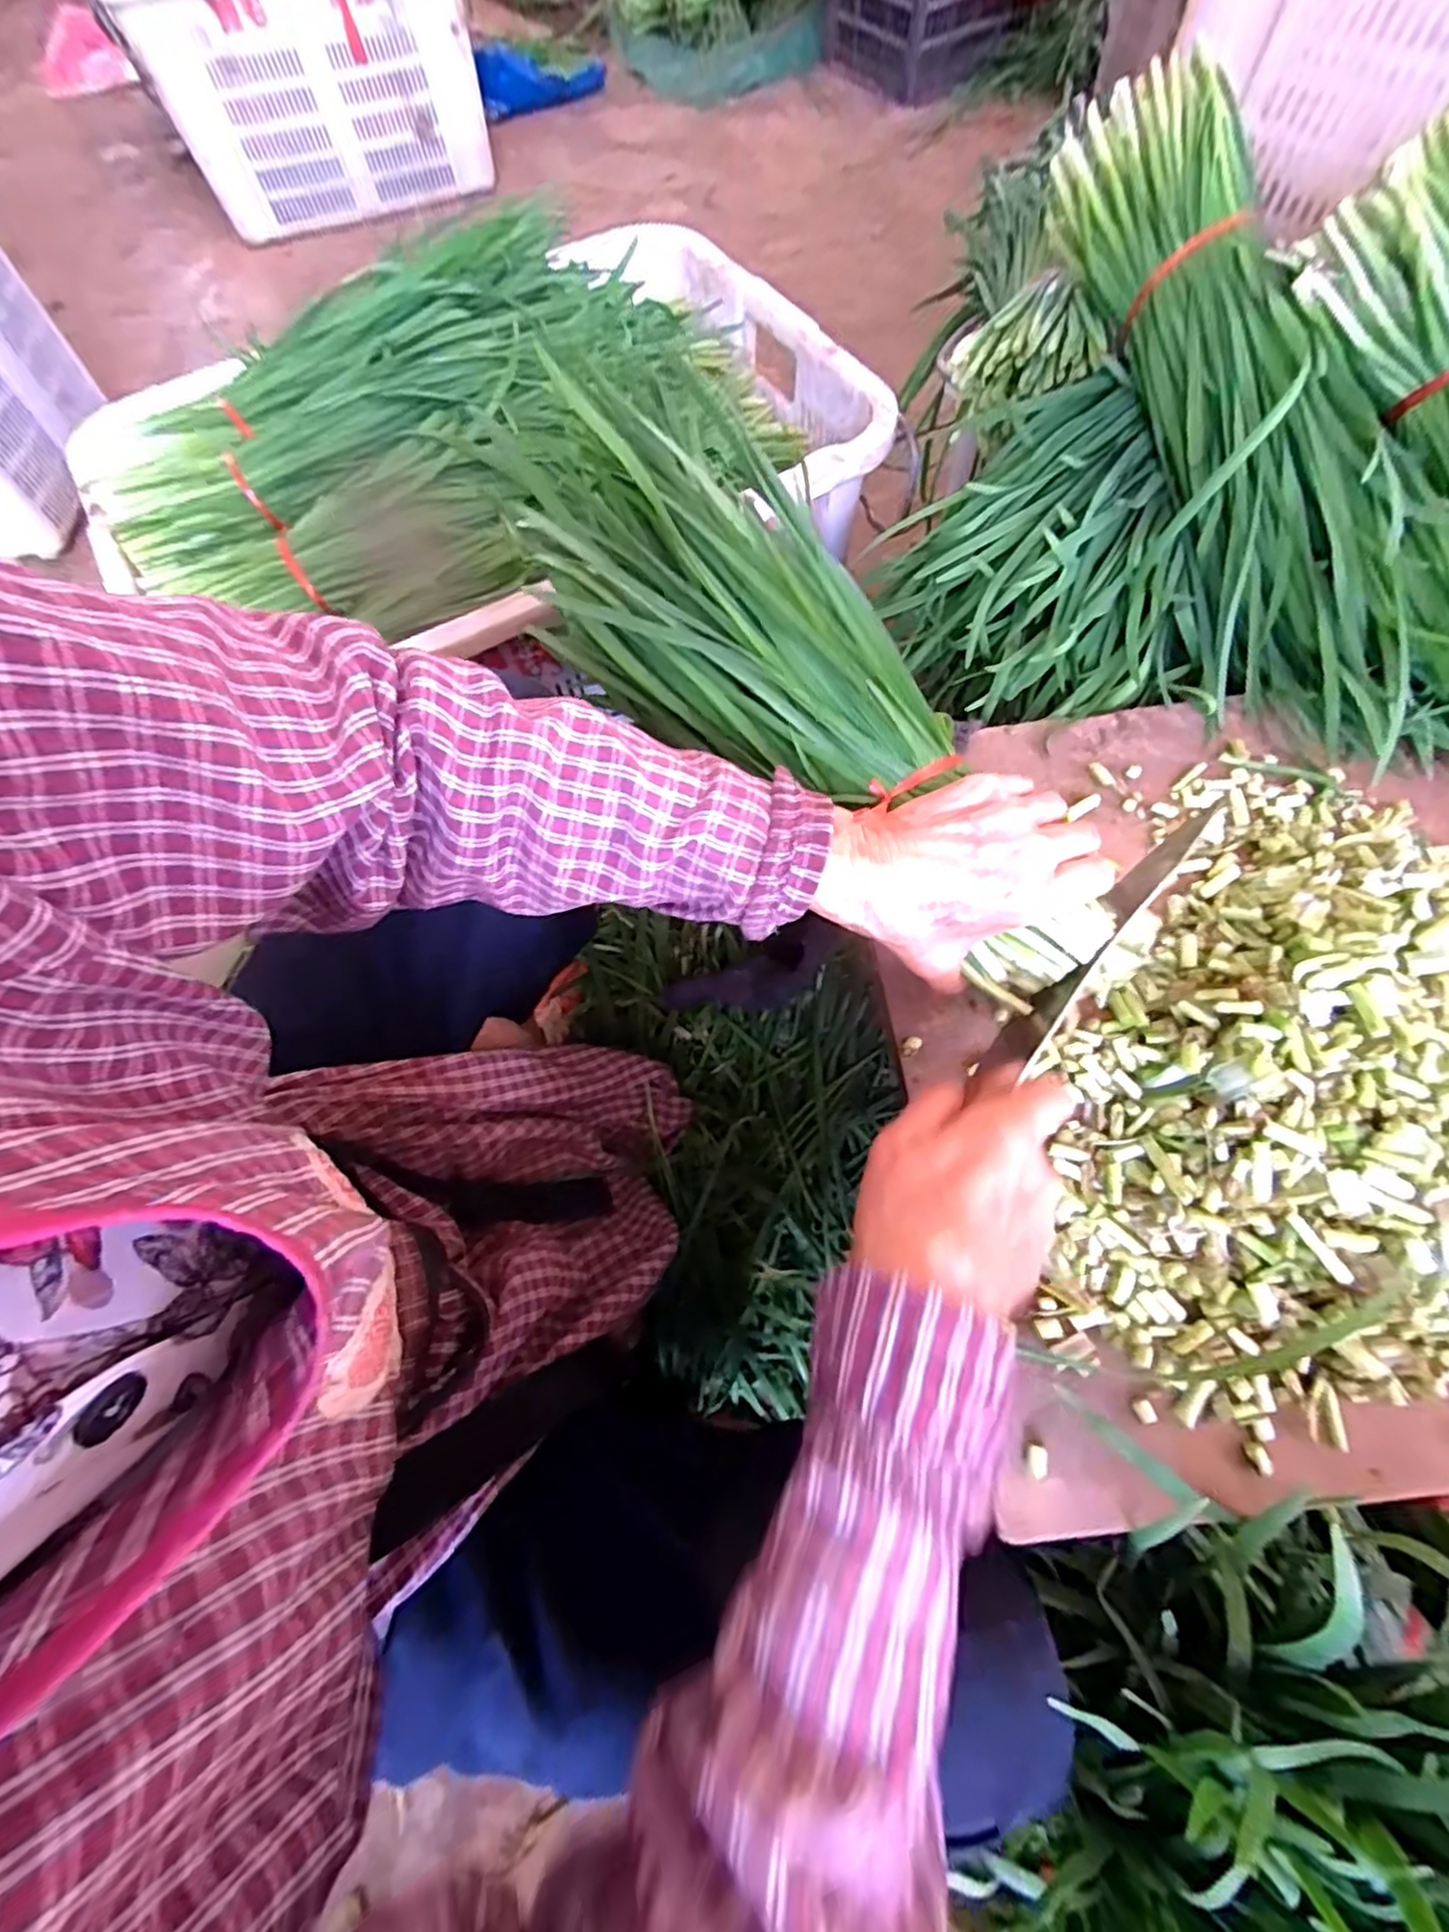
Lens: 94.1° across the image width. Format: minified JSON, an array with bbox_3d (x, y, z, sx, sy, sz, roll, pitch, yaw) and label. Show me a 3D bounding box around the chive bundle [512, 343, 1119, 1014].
[{"bbox_3d":[0.041,-0.145,0.350,0.128,0.100,0.396,-42,84,-14],"label":"chive bundle"}]

